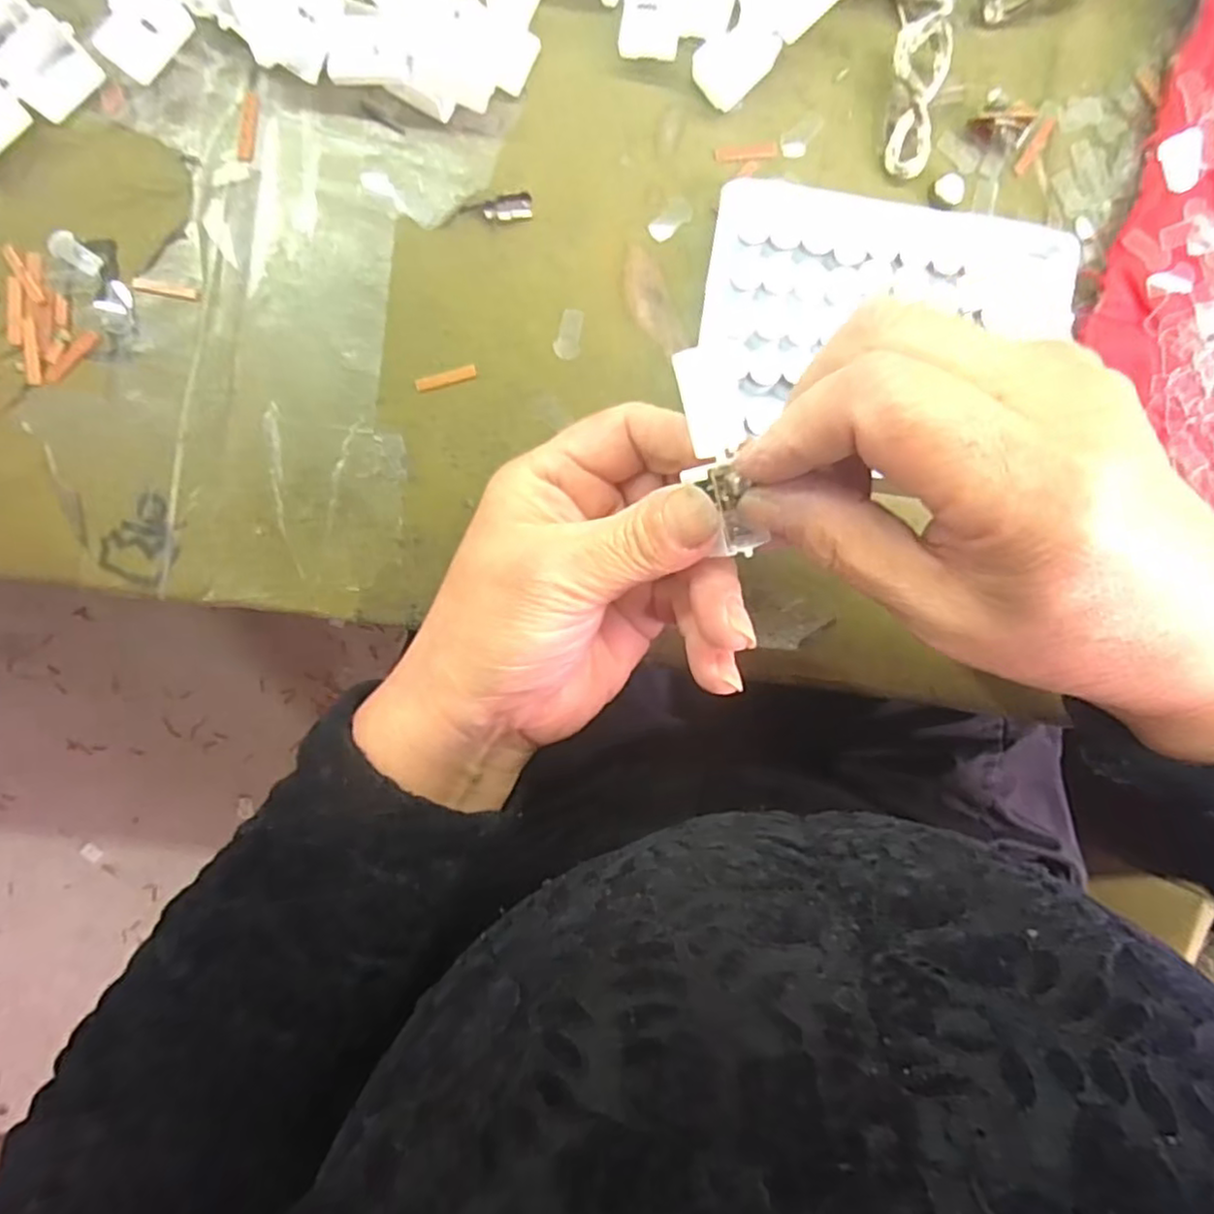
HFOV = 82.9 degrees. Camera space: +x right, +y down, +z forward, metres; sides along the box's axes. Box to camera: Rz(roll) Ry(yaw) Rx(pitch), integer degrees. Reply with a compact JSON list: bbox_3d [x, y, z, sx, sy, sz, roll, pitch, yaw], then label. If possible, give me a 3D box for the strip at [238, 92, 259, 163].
[{"bbox_3d":[-0.123,-0.165,0.236,0.005,0.004,0.024,7,91,-8],"label":"strip"}]

